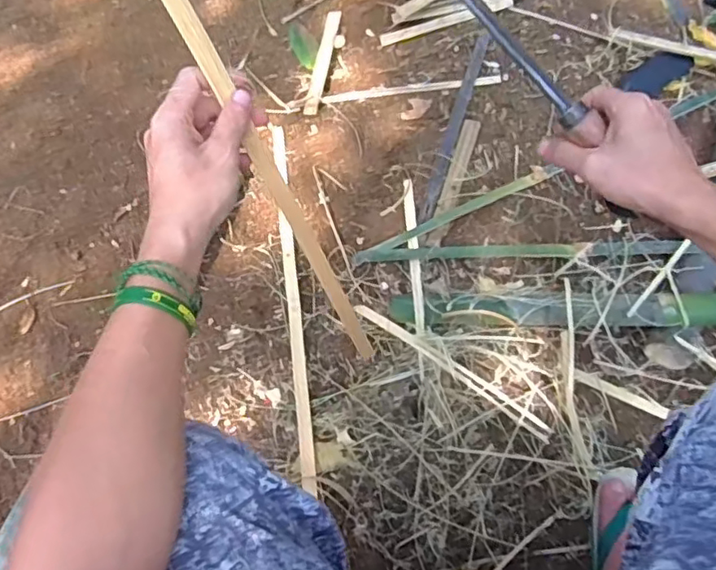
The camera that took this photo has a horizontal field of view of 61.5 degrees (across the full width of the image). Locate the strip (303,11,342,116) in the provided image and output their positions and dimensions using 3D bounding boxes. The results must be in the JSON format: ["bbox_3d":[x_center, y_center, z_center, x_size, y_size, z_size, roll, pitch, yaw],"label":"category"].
[{"bbox_3d":[-0.067,-0.419,1.132,0.028,0.011,0.238,6,69,14],"label":"strip"}]

